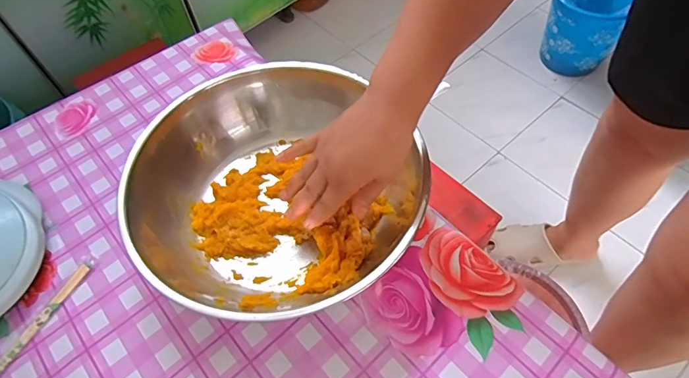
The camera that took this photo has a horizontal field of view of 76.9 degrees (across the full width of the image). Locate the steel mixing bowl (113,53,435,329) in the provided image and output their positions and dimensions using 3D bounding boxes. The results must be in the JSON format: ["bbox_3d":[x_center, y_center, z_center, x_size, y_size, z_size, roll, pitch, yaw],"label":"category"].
[{"bbox_3d":[-0.085,0.005,0.478,0.272,0.087,0.304,-21,57,-14],"label":"steel mixing bowl"}]

